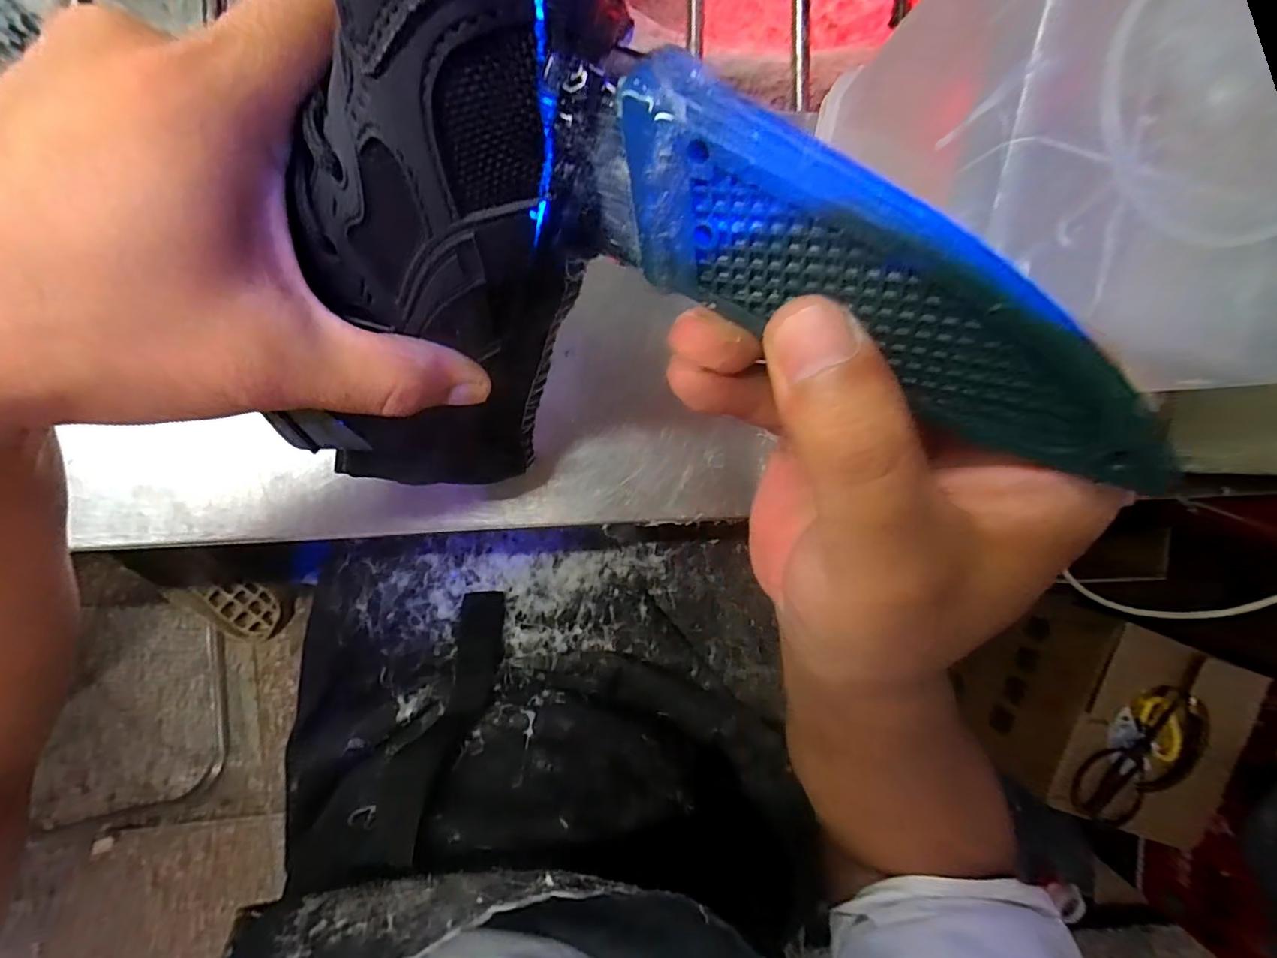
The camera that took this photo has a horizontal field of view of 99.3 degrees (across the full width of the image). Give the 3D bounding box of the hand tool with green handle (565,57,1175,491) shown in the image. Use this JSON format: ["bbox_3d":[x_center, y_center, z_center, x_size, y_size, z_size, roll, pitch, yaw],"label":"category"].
[{"bbox_3d":[0.041,-0.038,0.108,0.126,0.034,0.025,31,90,2],"label":"hand tool with green handle"}]

